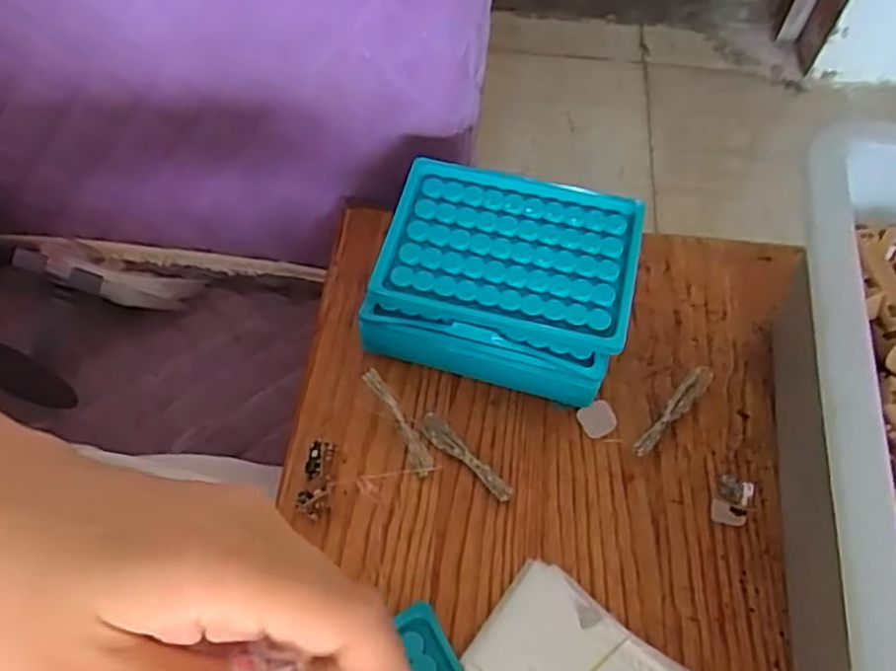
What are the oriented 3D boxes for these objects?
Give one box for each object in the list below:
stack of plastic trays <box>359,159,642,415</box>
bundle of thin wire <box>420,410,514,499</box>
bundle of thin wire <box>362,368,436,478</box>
[{"bbox_3d":[0.031,-0.029,0.411,0.134,0.060,0.107,14,61,6],"label":"stack of plastic trays"},{"bbox_3d":[0.008,0.065,0.380,0.013,0.009,0.062,-39,68,-21],"label":"bundle of thin wire"},{"bbox_3d":[-0.026,0.045,0.375,0.011,0.008,0.062,-32,96,-18],"label":"bundle of thin wire"}]

